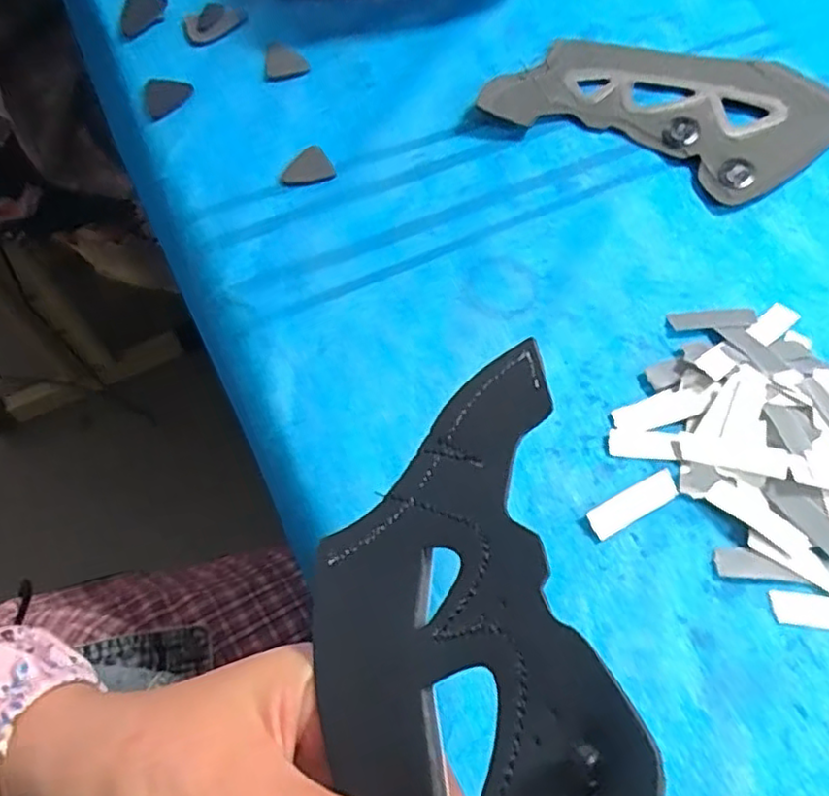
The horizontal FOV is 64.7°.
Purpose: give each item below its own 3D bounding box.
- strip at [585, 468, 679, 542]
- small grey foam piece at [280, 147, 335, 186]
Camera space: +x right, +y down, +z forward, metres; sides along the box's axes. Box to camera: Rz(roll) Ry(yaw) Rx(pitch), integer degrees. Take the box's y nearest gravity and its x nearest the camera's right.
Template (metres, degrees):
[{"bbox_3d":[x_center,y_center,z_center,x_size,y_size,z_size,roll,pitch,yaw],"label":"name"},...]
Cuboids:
[{"bbox_3d":[0.101,0.049,0.299,0.045,0.004,0.014,-25,70,-14],"label":"strip"},{"bbox_3d":[-0.060,-0.125,0.356,0.027,0.005,0.023,-27,71,-15],"label":"small grey foam piece"}]

